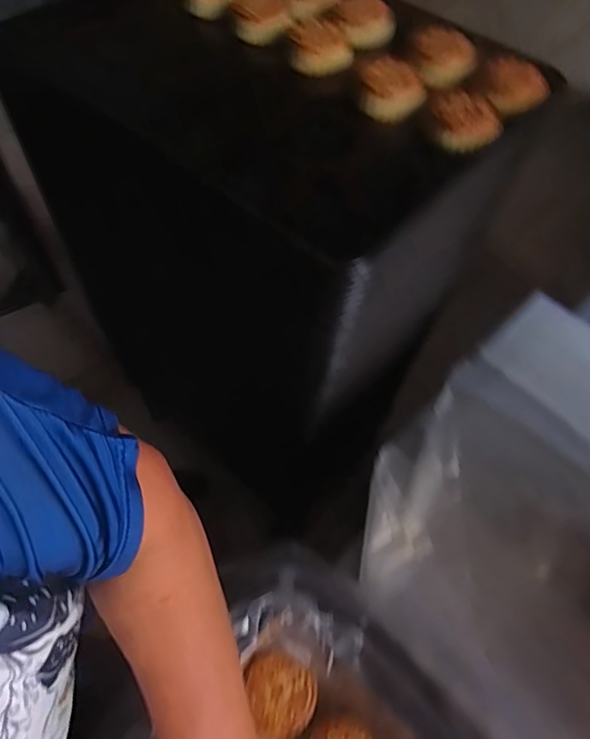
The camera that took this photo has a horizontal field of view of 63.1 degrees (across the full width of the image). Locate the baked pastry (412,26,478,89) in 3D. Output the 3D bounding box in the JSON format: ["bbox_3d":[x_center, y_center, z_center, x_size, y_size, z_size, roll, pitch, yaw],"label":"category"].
[{"bbox_3d":[0.172,-0.359,0.548,0.066,0.029,0.076,-10,61,-9],"label":"baked pastry"}]

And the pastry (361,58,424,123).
[{"bbox_3d":[0.105,-0.305,0.523,0.069,0.033,0.062,10,60,3],"label":"pastry"}]

